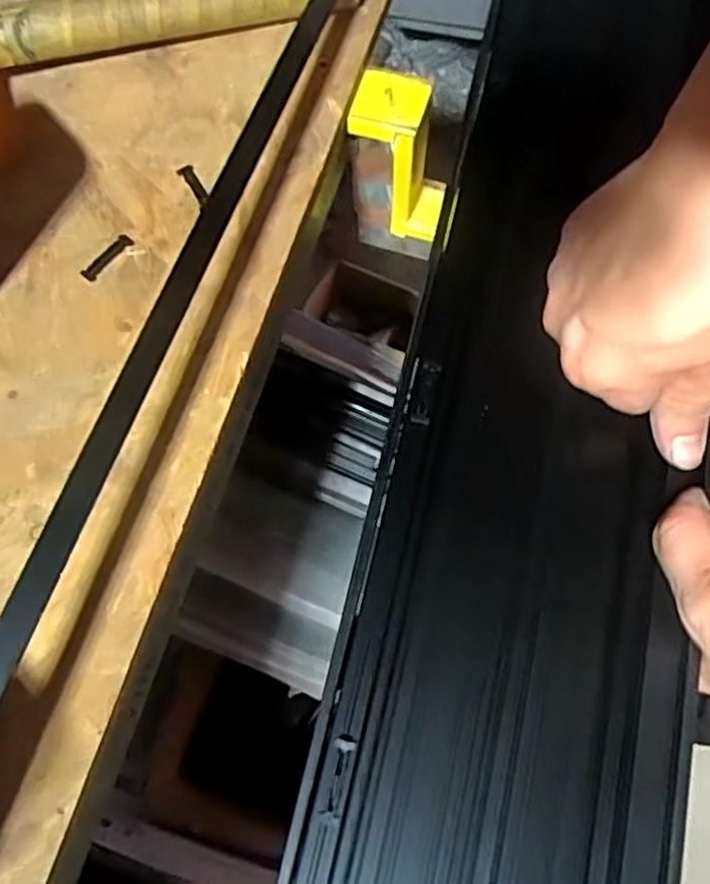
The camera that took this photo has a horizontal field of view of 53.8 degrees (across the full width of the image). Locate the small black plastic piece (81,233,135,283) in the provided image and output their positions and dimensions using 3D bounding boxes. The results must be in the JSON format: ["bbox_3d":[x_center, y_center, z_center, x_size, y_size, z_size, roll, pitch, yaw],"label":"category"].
[{"bbox_3d":[-0.135,-0.101,0.380,0.008,0.004,0.034,39,78,13],"label":"small black plastic piece"}]

